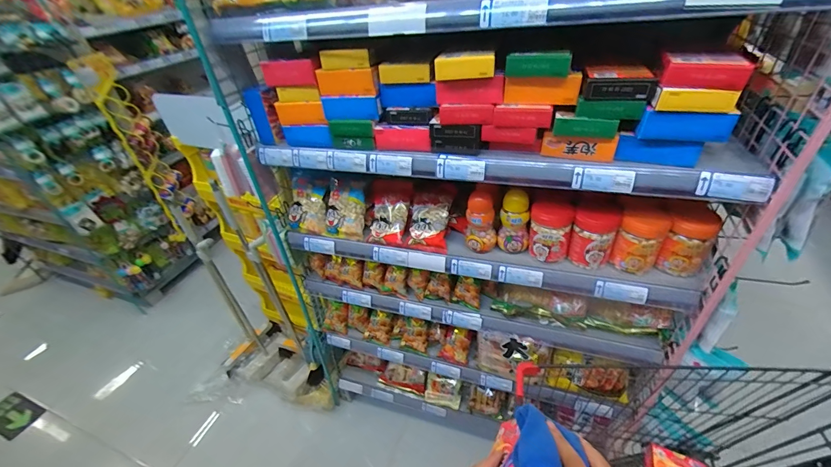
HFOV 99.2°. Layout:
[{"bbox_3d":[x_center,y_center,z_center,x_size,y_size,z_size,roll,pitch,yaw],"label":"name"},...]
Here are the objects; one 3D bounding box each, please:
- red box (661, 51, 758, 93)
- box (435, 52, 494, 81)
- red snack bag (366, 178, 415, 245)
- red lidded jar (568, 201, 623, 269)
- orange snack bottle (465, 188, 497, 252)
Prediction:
[{"bbox_3d":[0.396,-0.226,0.488,0.095,0.038,0.049,10,41,21],"label":"red box"},{"bbox_3d":[0.079,-0.272,0.572,0.092,0.036,0.037,1,38,10],"label":"box"},{"bbox_3d":[-0.066,-0.060,0.901,0.109,0.050,0.174,5,78,24],"label":"red snack bag"},{"bbox_3d":[0.374,0.004,0.741,0.077,0.116,0.079,-4,38,3],"label":"red lidded jar"},{"bbox_3d":[0.147,-0.024,0.798,0.065,0.135,0.050,-1,38,7],"label":"orange snack bottle"}]

